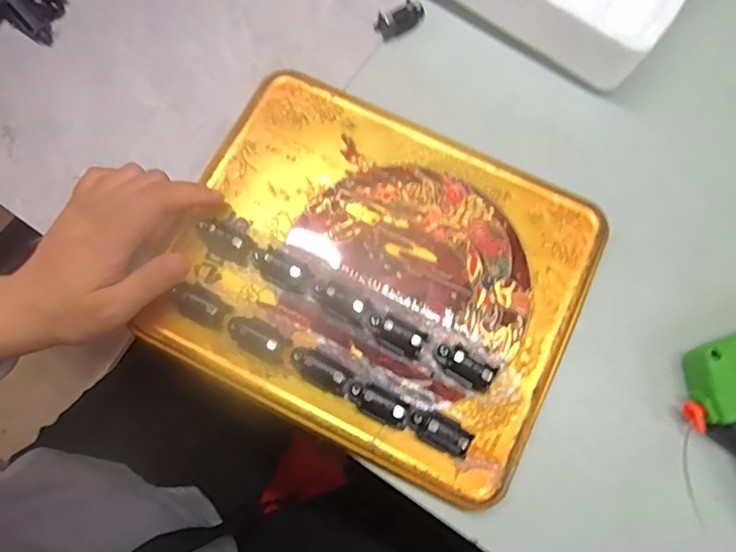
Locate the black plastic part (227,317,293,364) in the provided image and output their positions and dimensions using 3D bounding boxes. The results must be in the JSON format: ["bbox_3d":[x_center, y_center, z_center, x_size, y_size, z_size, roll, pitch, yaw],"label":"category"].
[{"bbox_3d":[-0.062,0.034,0.286,0.036,0.011,0.017,27,77,7],"label":"black plastic part"}]

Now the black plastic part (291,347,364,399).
[{"bbox_3d":[-0.023,0.052,0.281,0.041,0.015,0.015,28,77,7],"label":"black plastic part"}]

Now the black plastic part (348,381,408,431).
[{"bbox_3d":[0.006,0.071,0.284,0.036,0.004,0.013,26,77,7],"label":"black plastic part"}]

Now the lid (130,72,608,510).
[{"bbox_3d":[0.004,-0.003,0.300,0.226,0.017,0.192,26,74,5],"label":"lid"}]

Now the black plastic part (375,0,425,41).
[{"bbox_3d":[0.023,-0.180,0.356,0.036,0.013,0.017,-30,77,-7],"label":"black plastic part"}]

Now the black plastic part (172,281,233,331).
[{"bbox_3d":[-0.093,0.017,0.288,0.029,0.015,0.018,28,77,7],"label":"black plastic part"}]

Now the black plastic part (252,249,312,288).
[{"bbox_3d":[-0.050,-0.005,0.295,0.033,0.014,0.016,25,77,6],"label":"black plastic part"}]

